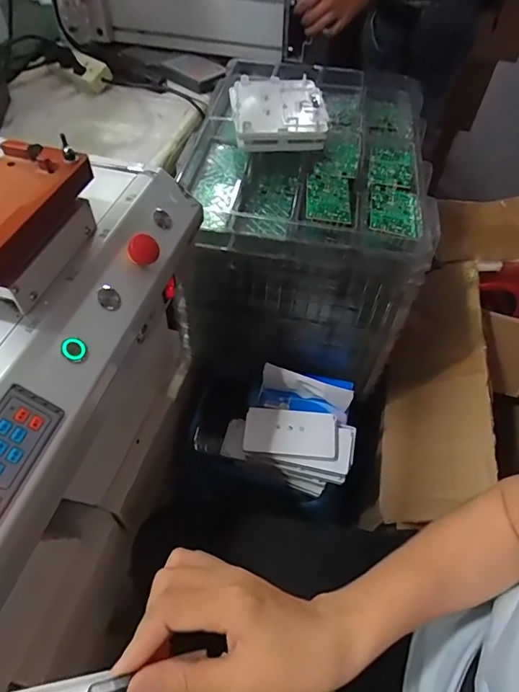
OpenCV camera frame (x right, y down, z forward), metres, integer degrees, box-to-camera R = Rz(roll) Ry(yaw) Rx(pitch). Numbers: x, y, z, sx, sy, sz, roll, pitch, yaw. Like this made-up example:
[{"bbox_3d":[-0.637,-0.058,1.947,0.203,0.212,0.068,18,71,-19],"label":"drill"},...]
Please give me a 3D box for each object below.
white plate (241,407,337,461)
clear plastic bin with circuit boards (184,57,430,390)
[{"bbox_3d":[0.049,0.131,0.680,0.140,0.012,0.075,6,52,2],"label":"white plate"},{"bbox_3d":[0.077,-0.234,0.797,0.349,0.346,0.454,8,52,4],"label":"clear plastic bin with circuit boards"}]

